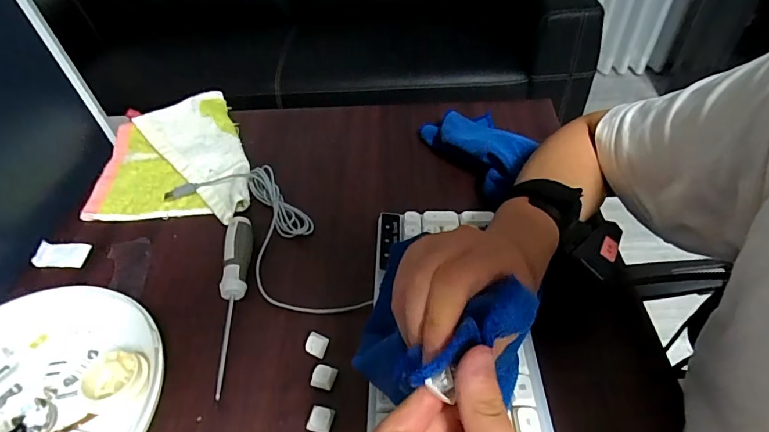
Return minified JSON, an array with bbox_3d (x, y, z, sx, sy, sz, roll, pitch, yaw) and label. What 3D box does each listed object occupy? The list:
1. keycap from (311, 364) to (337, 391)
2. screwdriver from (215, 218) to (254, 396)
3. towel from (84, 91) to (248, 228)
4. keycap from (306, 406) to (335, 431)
[{"bbox_3d":[-0.047,0.128,0.341,0.018,0.011,0.017,14,49,16],"label":"keycap"},{"bbox_3d":[-0.138,0.072,0.390,0.023,0.028,0.170,-6,47,-2],"label":"screwdriver"},{"bbox_3d":[-0.256,-0.078,0.544,0.183,0.027,0.227,-7,47,-3],"label":"towel"},{"bbox_3d":[-0.047,0.151,0.319,0.017,0.008,0.018,10,48,12],"label":"keycap"}]

